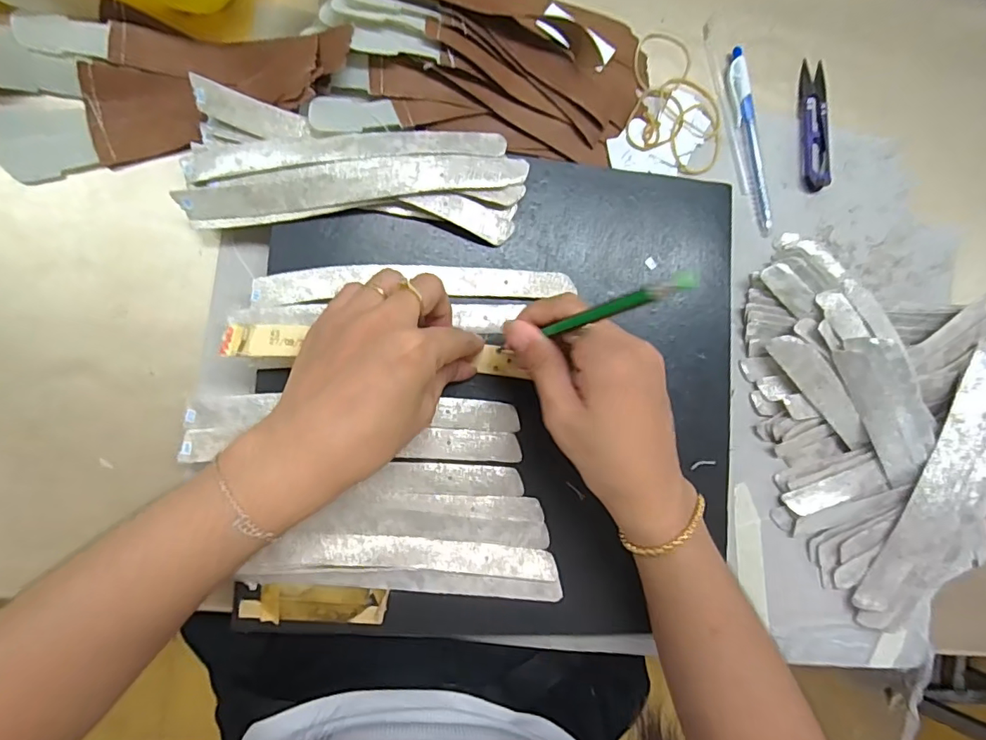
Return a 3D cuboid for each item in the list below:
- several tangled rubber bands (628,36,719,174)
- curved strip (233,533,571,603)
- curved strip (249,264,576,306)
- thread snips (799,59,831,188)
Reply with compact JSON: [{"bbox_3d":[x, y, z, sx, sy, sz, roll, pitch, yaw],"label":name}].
[{"bbox_3d":[0.134,-0.195,0.374,0.074,0.008,0.098,9,87,-8],"label":"several tangled rubber bands"},{"bbox_3d":[-0.044,0.118,0.311,0.174,0.009,0.030,8,87,-8],"label":"curved strip"},{"bbox_3d":[-0.046,-0.055,0.323,0.194,0.004,0.025,-2,78,-8],"label":"curved strip"},{"bbox_3d":[0.244,-0.185,0.389,0.021,0.011,0.100,2,88,-9],"label":"thread snips"}]

